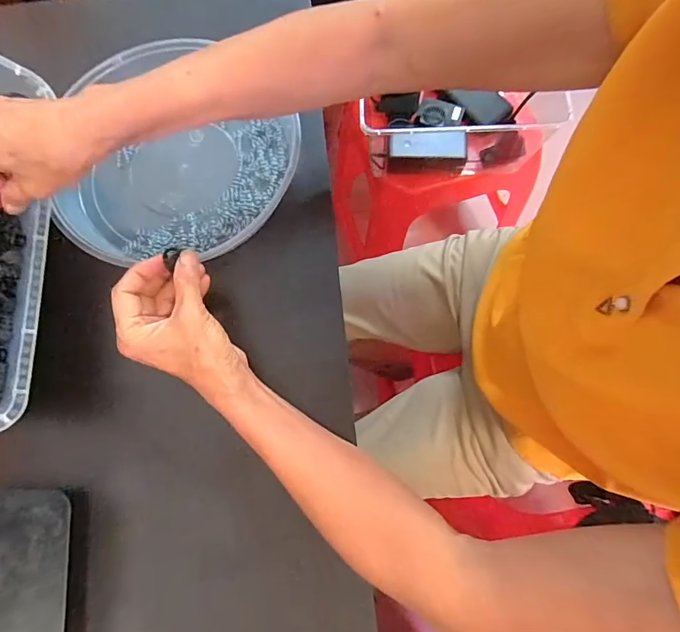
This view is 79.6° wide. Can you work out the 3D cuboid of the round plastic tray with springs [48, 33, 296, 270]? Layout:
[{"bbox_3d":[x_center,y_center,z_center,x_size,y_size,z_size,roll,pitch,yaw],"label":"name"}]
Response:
[{"bbox_3d":[-0.146,-0.156,0.389,0.216,0.047,0.218,0,74,1],"label":"round plastic tray with springs"}]

